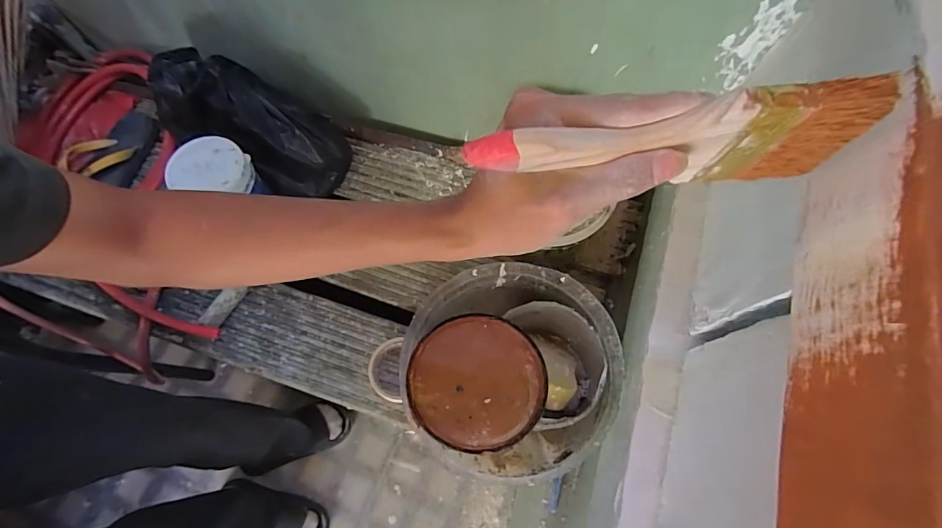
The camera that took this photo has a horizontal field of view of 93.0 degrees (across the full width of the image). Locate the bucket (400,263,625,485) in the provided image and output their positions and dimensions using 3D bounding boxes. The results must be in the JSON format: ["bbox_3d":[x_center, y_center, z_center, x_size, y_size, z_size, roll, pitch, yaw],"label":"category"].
[{"bbox_3d":[0.043,0.139,0.572,0.237,0.192,0.228,10,68,3],"label":"bucket"}]

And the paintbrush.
[{"bbox_3d":[0.093,-0.056,0.219,0.187,0.068,0.011,-4,68,-1],"label":"paintbrush"}]

